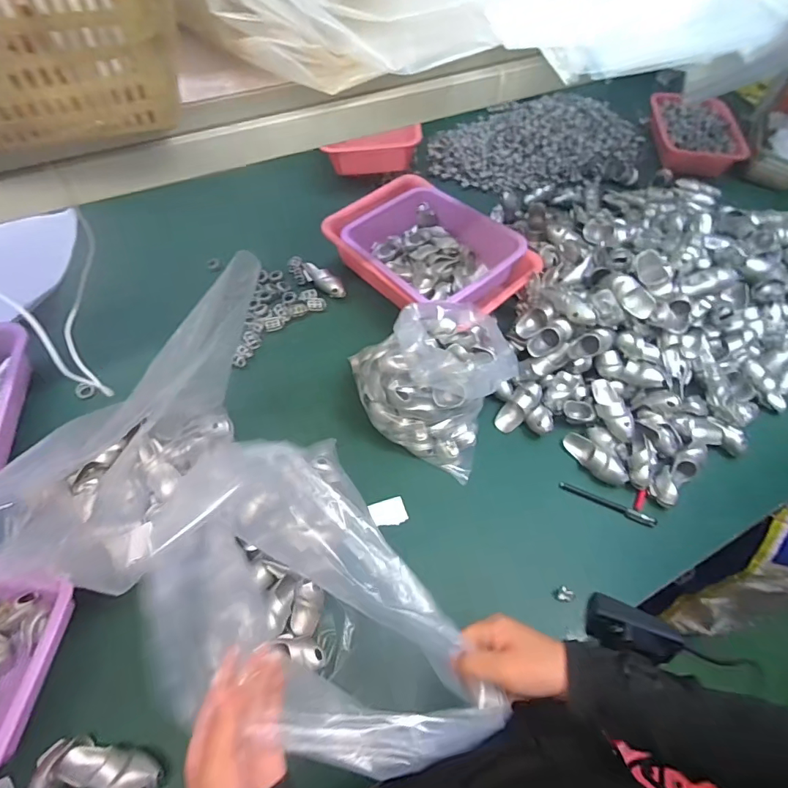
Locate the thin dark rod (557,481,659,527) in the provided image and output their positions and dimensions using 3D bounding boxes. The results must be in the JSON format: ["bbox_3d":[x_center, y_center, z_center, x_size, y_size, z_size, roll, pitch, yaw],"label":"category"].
[{"bbox_3d":[0.318,0.165,0.685,0.140,0.014,0.017,22,60,9],"label":"thin dark rod"}]

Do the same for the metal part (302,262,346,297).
[{"bbox_3d":[-0.136,-0.217,0.873,0.102,0.027,0.030,31,62,14],"label":"metal part"}]

